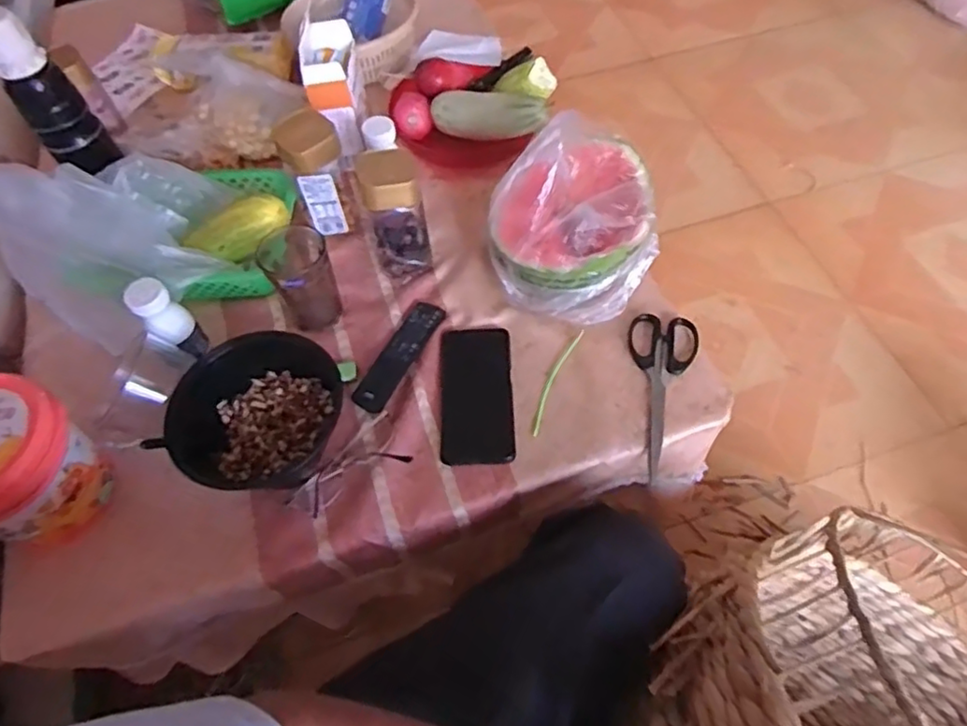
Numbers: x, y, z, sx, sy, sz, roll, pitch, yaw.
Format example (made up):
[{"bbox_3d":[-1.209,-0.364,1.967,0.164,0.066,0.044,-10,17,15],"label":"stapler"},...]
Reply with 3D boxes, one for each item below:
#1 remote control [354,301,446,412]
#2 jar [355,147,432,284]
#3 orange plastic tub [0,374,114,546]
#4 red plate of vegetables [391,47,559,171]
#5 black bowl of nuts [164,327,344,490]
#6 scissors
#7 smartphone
[{"bbox_3d":[-0.094,-0.012,0.690,0.039,0.020,0.150,21,62,16],"label":"remote control"},{"bbox_3d":[-0.103,-0.175,0.730,0.065,0.144,0.084,-9,58,-2],"label":"jar"},{"bbox_3d":[-0.429,0.102,0.582,0.130,0.133,0.122,-2,58,3],"label":"orange plastic tub"},{"bbox_3d":[-0.015,-0.351,0.857,0.216,0.084,0.179,-13,58,-4],"label":"red plate of vegetables"},{"bbox_3d":[-0.224,0.047,0.630,0.141,0.067,0.174,24,63,18],"label":"black bowl of nuts"},{"bbox_3d":[0.193,0.031,0.659,0.073,0.011,0.189,4,59,6],"label":"scissors"},{"bbox_3d":[-0.007,0.031,0.671,0.073,0.005,0.164,-3,58,2],"label":"smartphone"}]

